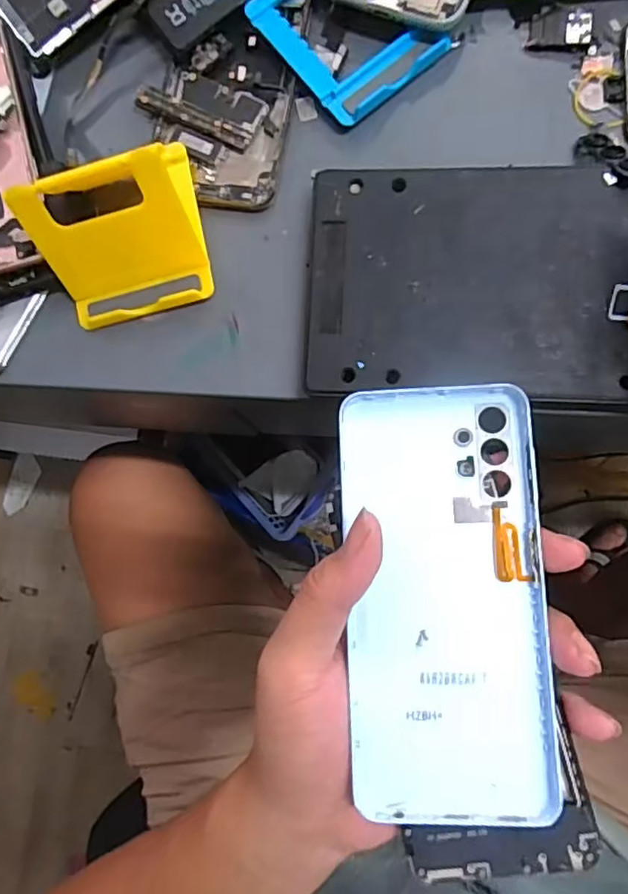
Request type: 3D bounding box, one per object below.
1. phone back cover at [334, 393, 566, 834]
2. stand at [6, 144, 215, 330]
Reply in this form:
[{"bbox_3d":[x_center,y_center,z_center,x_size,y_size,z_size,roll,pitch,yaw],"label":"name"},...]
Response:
[{"bbox_3d":[0.051,0.058,0.234,0.074,0.006,0.164,-4,82,6],"label":"phone back cover"},{"bbox_3d":[-0.092,-0.107,0.271,0.071,0.049,0.081,-13,81,4],"label":"stand"}]

